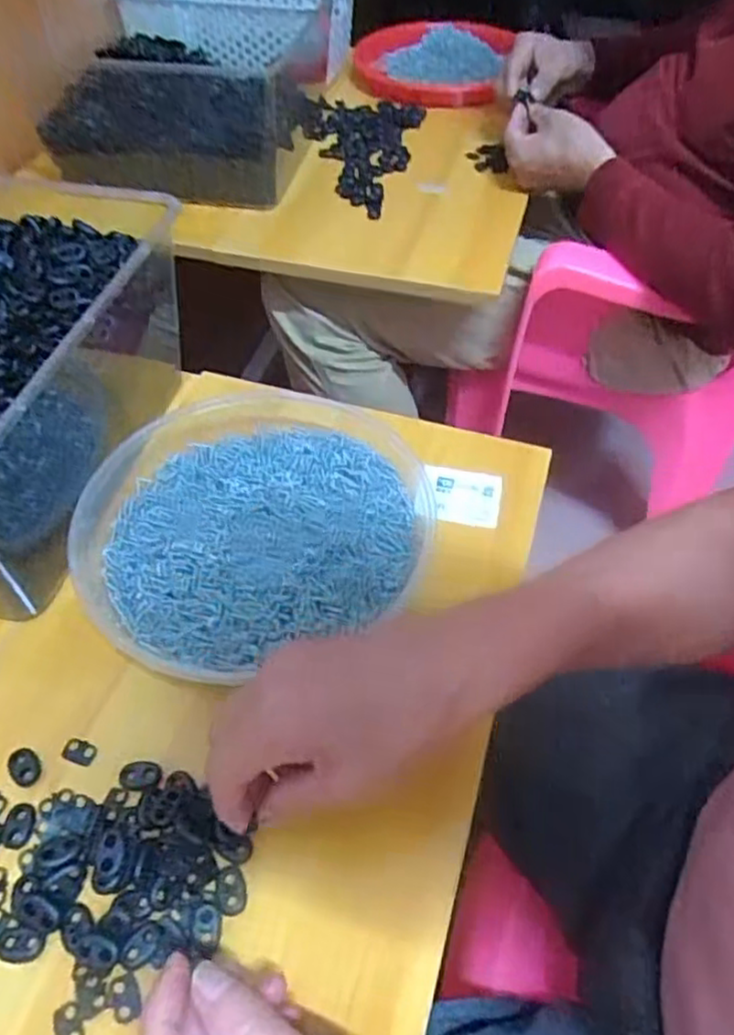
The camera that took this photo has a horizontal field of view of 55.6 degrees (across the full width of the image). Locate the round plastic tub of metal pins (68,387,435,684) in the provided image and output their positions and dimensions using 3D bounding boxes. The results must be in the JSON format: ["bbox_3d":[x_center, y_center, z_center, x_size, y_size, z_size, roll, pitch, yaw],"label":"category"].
[{"bbox_3d":[-0.075,0.002,0.465,0.229,0.038,0.232,30,57,21],"label":"round plastic tub of metal pins"}]

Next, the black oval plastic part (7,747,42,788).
[{"bbox_3d":[-0.186,0.135,0.378,0.015,0.006,0.022,-37,60,-26],"label":"black oval plastic part"}]

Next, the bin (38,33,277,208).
[{"bbox_3d":[-0.219,-0.428,0.748,0.264,0.130,0.087,9,52,7],"label":"bin"}]

